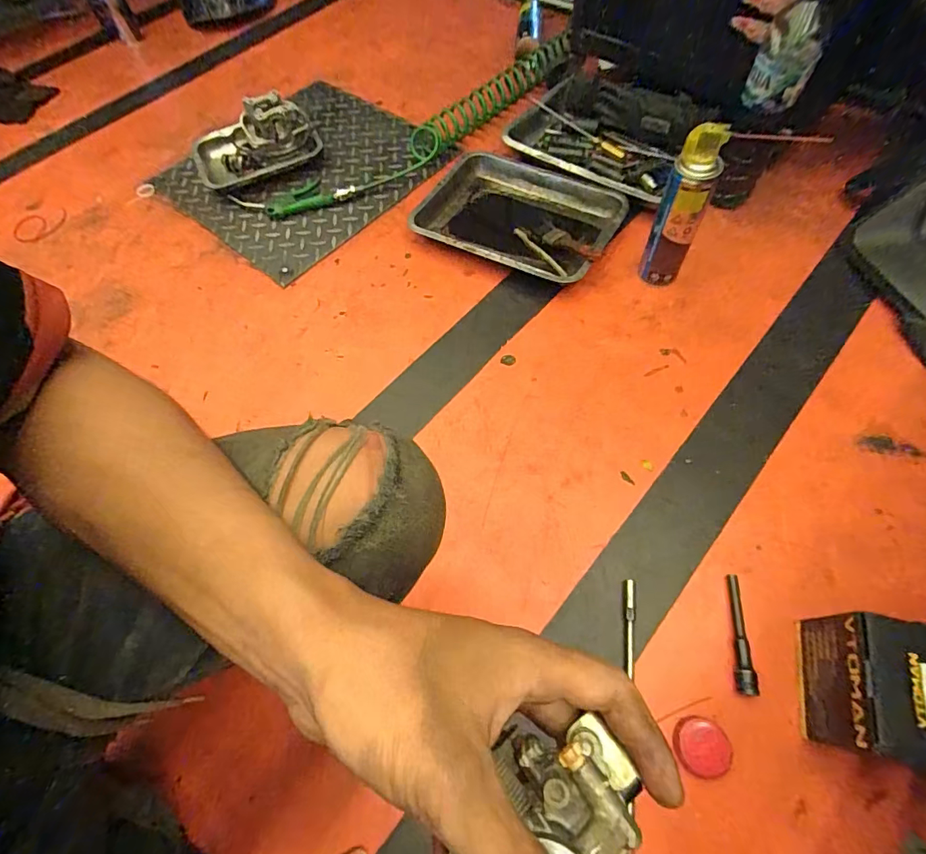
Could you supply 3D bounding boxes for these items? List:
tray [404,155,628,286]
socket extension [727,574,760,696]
[{"bbox_3d":[0.093,-0.400,0.876,0.378,0.046,0.263,28,66,18],"label":"tray"},{"bbox_3d":[0.318,0.234,0.531,0.022,0.020,0.127,6,62,7],"label":"socket extension"}]

